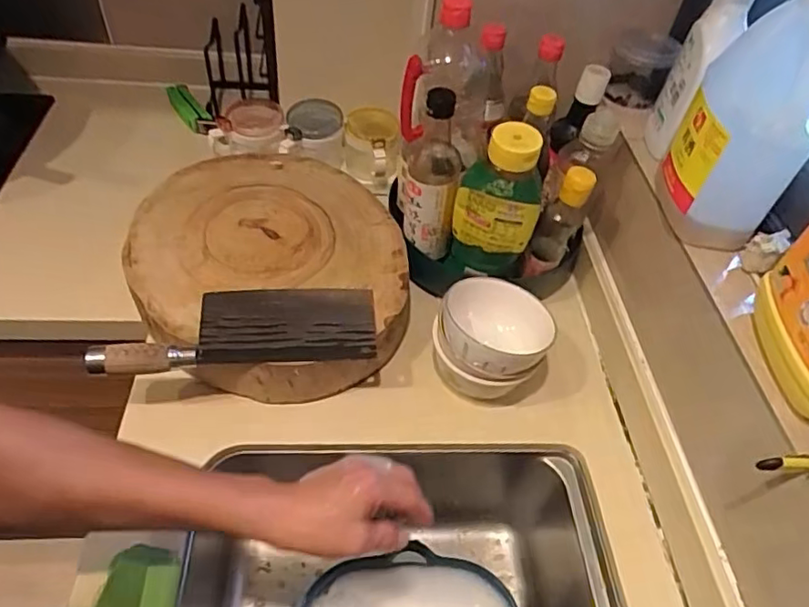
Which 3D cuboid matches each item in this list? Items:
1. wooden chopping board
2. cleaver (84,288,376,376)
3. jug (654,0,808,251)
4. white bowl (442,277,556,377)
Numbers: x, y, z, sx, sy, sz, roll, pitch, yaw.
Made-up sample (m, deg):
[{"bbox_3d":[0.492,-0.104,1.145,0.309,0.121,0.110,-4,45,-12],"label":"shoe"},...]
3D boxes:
[{"bbox_3d":[-0.162,-0.045,0.726,0.312,0.085,0.338,-1,49,-7],"label":"wooden chopping board"},{"bbox_3d":[-0.172,0.021,0.614,0.280,0.029,0.099,-4,50,-10],"label":"cleaver"},{"bbox_3d":[0.326,-0.174,0.539,0.087,0.239,0.090,12,49,4],"label":"jug"},{"bbox_3d":[0.101,0.025,0.643,0.120,0.053,0.113,3,49,-4],"label":"white bowl"}]

